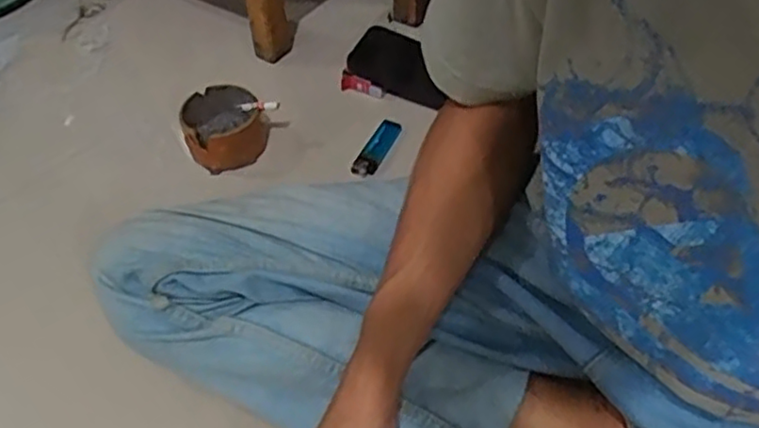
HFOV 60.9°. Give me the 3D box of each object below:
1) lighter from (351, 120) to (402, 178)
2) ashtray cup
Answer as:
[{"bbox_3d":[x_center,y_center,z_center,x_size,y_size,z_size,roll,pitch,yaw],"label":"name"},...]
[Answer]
[{"bbox_3d":[-0.003,-0.070,0.679,0.022,0.011,0.084,20,54,16],"label":"lighter"},{"bbox_3d":[-0.159,-0.092,0.672,0.081,0.055,0.084,-1,51,1],"label":"ashtray cup"}]

